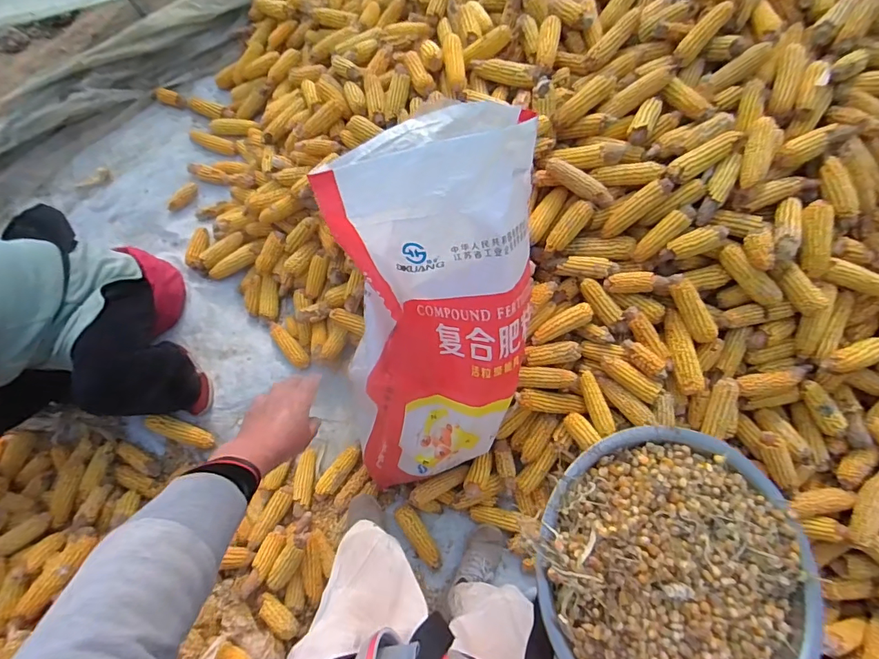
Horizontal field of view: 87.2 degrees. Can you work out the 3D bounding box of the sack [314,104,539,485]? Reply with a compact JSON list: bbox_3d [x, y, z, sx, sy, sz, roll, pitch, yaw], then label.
[{"bbox_3d":[-0.018,0.000,0.995,0.380,0.226,0.841,2,113,-1],"label":"sack"}]

